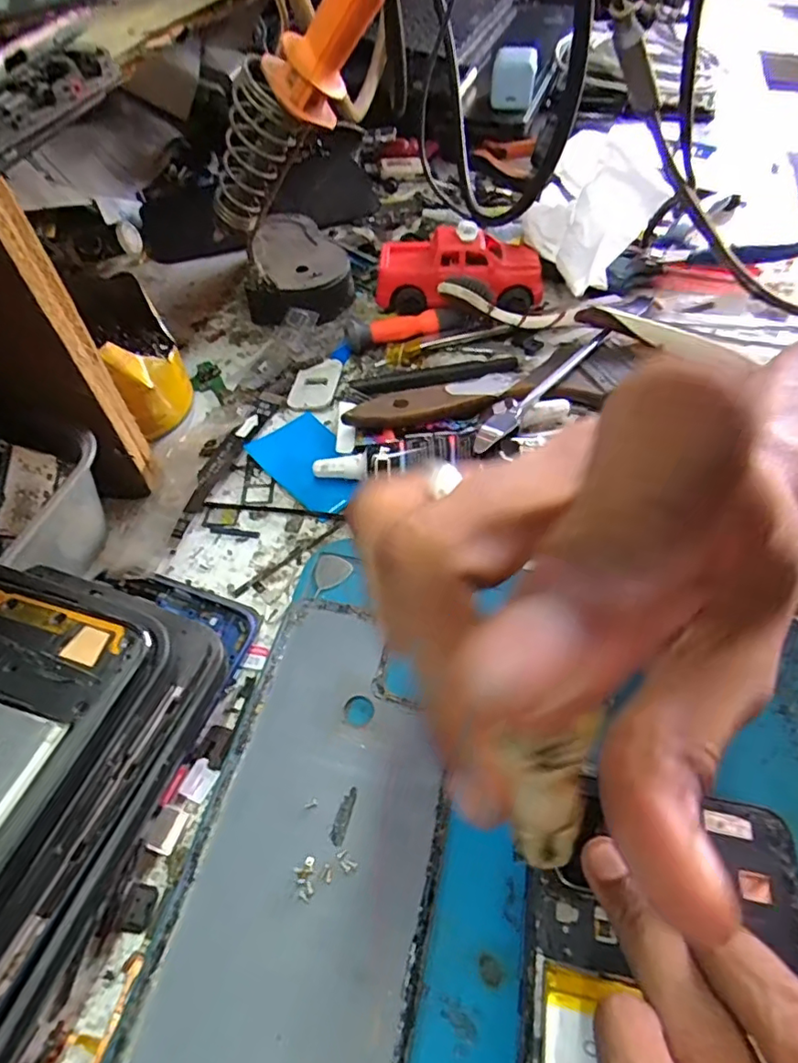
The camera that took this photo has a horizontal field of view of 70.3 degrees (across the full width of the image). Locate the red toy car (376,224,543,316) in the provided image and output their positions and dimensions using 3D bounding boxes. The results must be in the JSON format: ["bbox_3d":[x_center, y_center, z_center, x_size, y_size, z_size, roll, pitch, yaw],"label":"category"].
[{"bbox_3d":[0.035,-0.150,0.328,0.092,0.035,0.046,3,54,4],"label":"red toy car"}]

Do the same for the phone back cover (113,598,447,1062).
[{"bbox_3d":[-0.025,0.094,0.172,0.070,0.005,0.154,9,55,8],"label":"phone back cover"}]

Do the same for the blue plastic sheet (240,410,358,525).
[{"bbox_3d":[-0.039,-0.034,0.267,0.039,0.004,0.060,-38,62,-24],"label":"blue plastic sheet"}]

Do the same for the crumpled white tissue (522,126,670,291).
[{"bbox_3d":[0.109,-0.179,0.318,0.072,0.066,0.072,5,54,5],"label":"crumpled white tissue"}]

